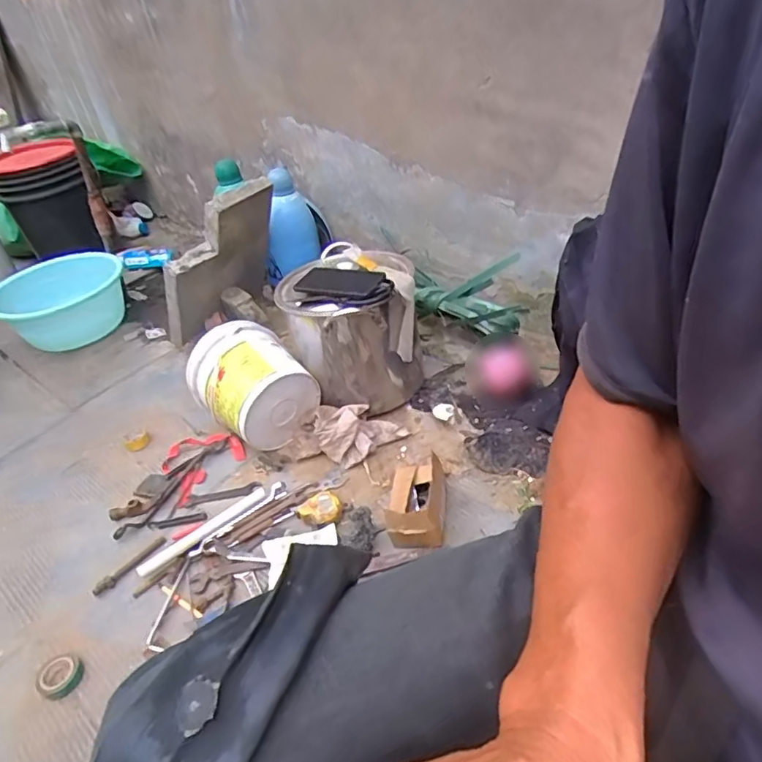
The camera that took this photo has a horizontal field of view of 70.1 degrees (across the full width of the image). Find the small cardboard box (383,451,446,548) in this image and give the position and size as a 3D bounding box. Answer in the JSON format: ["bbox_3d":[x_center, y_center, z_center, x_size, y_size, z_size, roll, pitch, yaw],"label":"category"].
[{"bbox_3d":[0.060,0.199,0.896,0.091,0.079,0.137,-1,39,8],"label":"small cardboard box"}]

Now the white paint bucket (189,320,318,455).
[{"bbox_3d":[-0.249,0.015,1.079,0.178,0.218,0.176,26,50,36],"label":"white paint bucket"}]

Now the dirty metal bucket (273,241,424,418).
[{"bbox_3d":[-0.058,-0.112,1.133,0.259,0.303,0.281,-5,38,4],"label":"dirty metal bucket"}]

